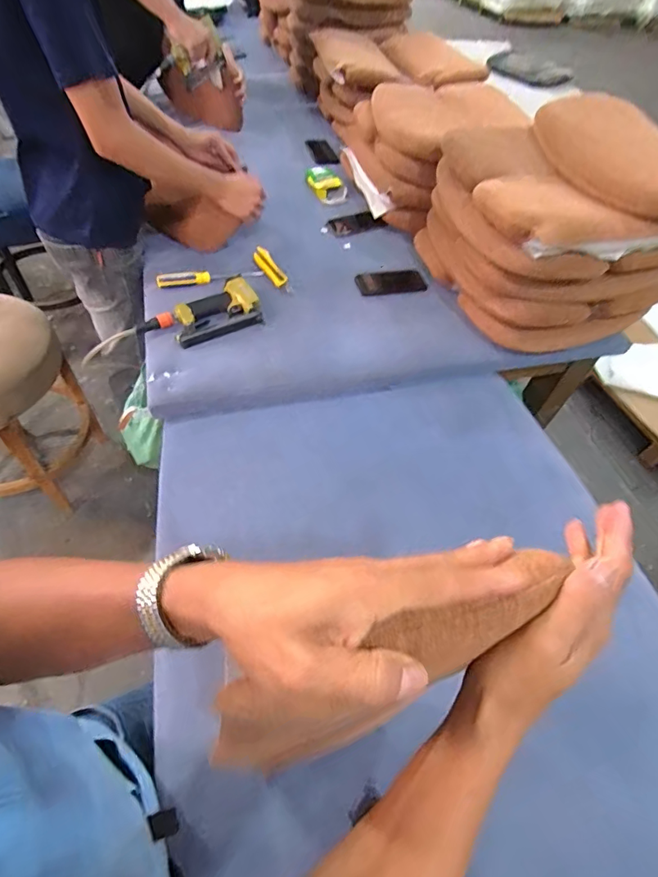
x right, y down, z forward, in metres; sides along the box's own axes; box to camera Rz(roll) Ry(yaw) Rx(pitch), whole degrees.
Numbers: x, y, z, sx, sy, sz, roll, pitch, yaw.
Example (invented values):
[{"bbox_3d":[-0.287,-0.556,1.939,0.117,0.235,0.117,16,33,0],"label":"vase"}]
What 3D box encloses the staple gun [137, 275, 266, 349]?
[{"bbox_3d":[-0.254,-0.252,0.925,0.243,0.043,0.116,-26,60,-22],"label":"staple gun"}]

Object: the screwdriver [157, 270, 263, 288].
[{"bbox_3d":[-0.270,-0.372,1.028,0.232,0.030,0.022,-13,56,-14],"label":"screwdriver"}]

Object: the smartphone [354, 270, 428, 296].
[{"bbox_3d":[0.149,-0.374,1.076,0.163,0.014,0.073,-6,54,-9],"label":"smartphone"}]

